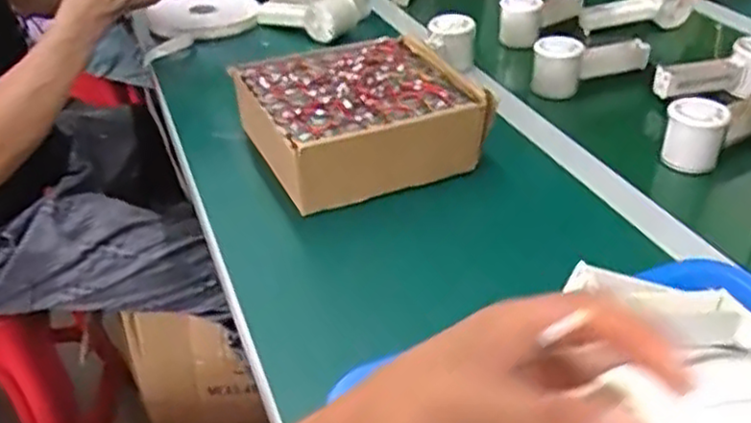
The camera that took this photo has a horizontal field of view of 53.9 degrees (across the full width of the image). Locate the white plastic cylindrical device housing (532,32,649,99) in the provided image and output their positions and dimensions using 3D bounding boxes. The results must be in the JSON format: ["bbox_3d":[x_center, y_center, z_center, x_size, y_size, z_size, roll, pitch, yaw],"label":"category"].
[{"bbox_3d":[0.276,-0.193,0.940,0.165,0.070,0.050,-18,37,-23],"label":"white plastic cylindrical device housing"}]

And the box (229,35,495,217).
[{"bbox_3d":[-0.019,-0.099,0.750,0.211,0.073,0.198,-15,36,-19],"label":"box"}]

